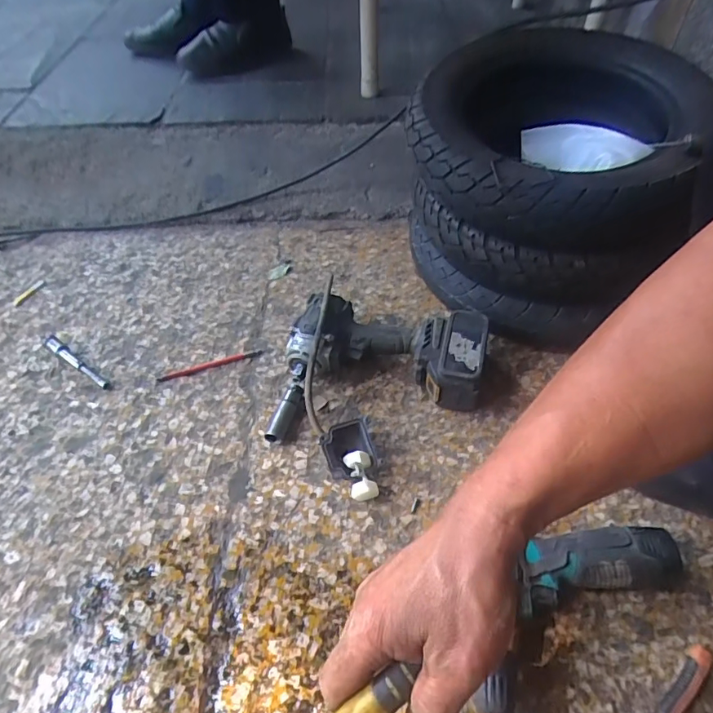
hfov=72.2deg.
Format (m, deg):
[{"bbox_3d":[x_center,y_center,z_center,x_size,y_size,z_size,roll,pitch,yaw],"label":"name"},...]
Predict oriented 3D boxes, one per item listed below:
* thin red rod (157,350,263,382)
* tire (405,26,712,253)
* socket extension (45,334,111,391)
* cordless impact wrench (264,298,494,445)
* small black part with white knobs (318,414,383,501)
[{"bbox_3d":[-0.204,0.012,0.685,0.143,0.004,0.013,-17,53,-11],"label":"thin red rod"},{"bbox_3d":[0.244,-0.290,0.625,0.326,0.119,0.343,14,54,13],"label":"tire"},{"bbox_3d":[-0.394,0.008,0.687,0.139,0.015,0.017,31,59,23],"label":"socket extension"},{"bbox_3d":[0.033,0.019,0.621,0.253,0.078,0.194,6,52,7],"label":"cordless impact wrench"},{"bbox_3d":[0.002,0.118,0.562,0.069,0.048,0.089,-20,54,-13],"label":"small black part with white knobs"}]

